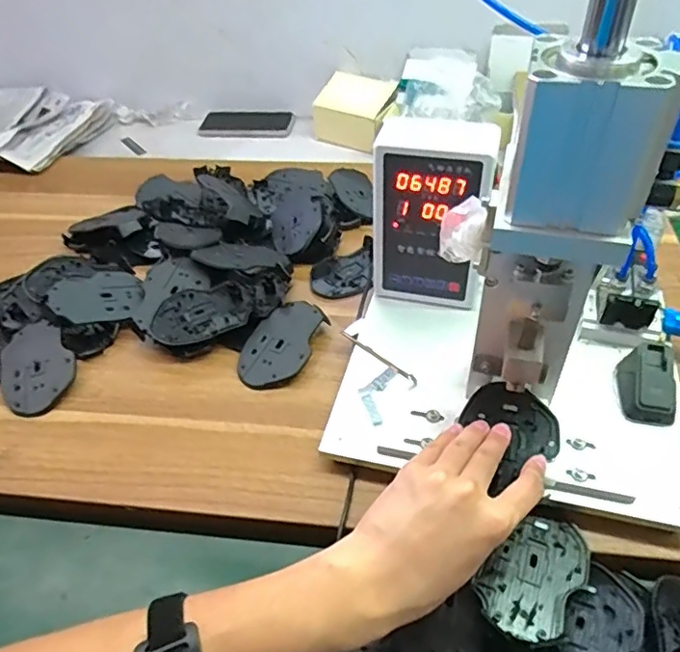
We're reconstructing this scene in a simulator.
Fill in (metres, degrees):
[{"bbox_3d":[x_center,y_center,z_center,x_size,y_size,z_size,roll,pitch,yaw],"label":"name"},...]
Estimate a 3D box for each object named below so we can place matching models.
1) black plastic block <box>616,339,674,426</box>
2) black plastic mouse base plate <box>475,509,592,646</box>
[{"bbox_3d":[0.269,0.048,0.498,0.040,0.033,0.067,6,46,10],"label":"black plastic block"},{"bbox_3d":[0.148,0.184,0.425,0.060,0.009,0.101,32,56,30],"label":"black plastic mouse base plate"}]

